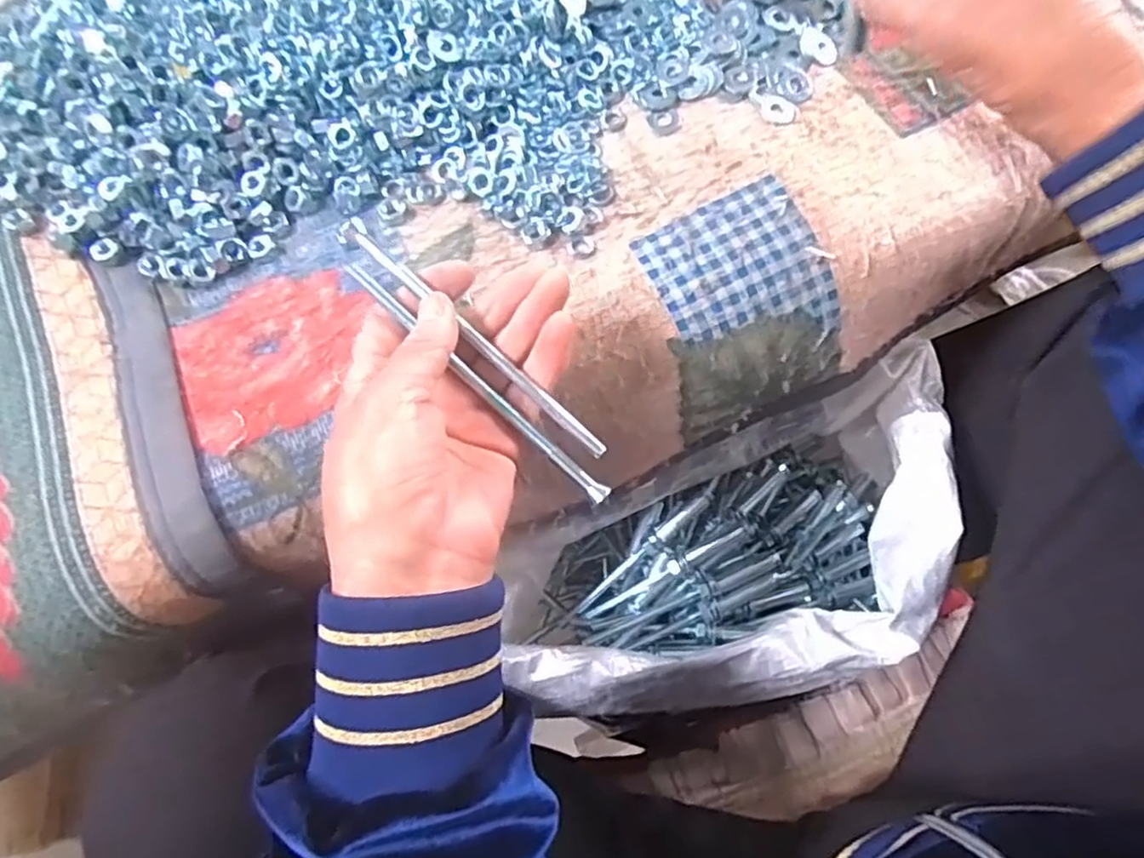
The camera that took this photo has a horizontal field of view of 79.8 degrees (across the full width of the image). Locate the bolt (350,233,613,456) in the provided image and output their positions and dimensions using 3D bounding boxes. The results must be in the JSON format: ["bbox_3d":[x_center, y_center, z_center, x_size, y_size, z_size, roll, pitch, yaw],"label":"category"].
[{"bbox_3d":[-0.039,-0.036,0.288,0.138,0.006,0.007,42,78,4],"label":"bolt"}]

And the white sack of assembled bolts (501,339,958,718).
[{"bbox_3d":[0.116,0.097,0.480,0.312,0.209,0.151,-25,75,-6],"label":"white sack of assembled bolts"}]

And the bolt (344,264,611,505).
[{"bbox_3d":[-0.040,-0.020,0.288,0.145,0.004,0.008,42,78,2],"label":"bolt"}]

